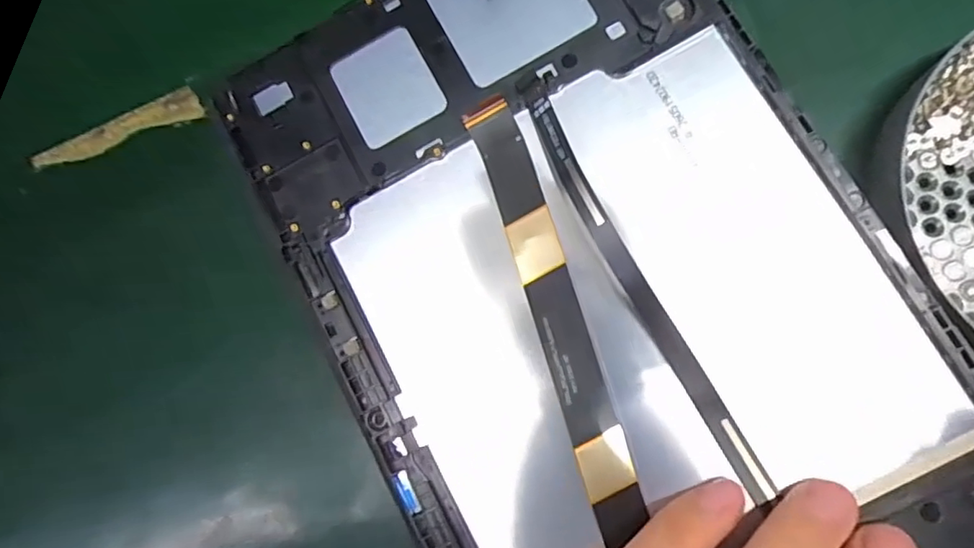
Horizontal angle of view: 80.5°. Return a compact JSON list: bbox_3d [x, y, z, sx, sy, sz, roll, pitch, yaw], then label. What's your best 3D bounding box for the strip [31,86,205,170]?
[{"bbox_3d":[-0.140,-0.055,0.218,0.068,0.004,0.017,-19,62,4],"label":"strip"}]

